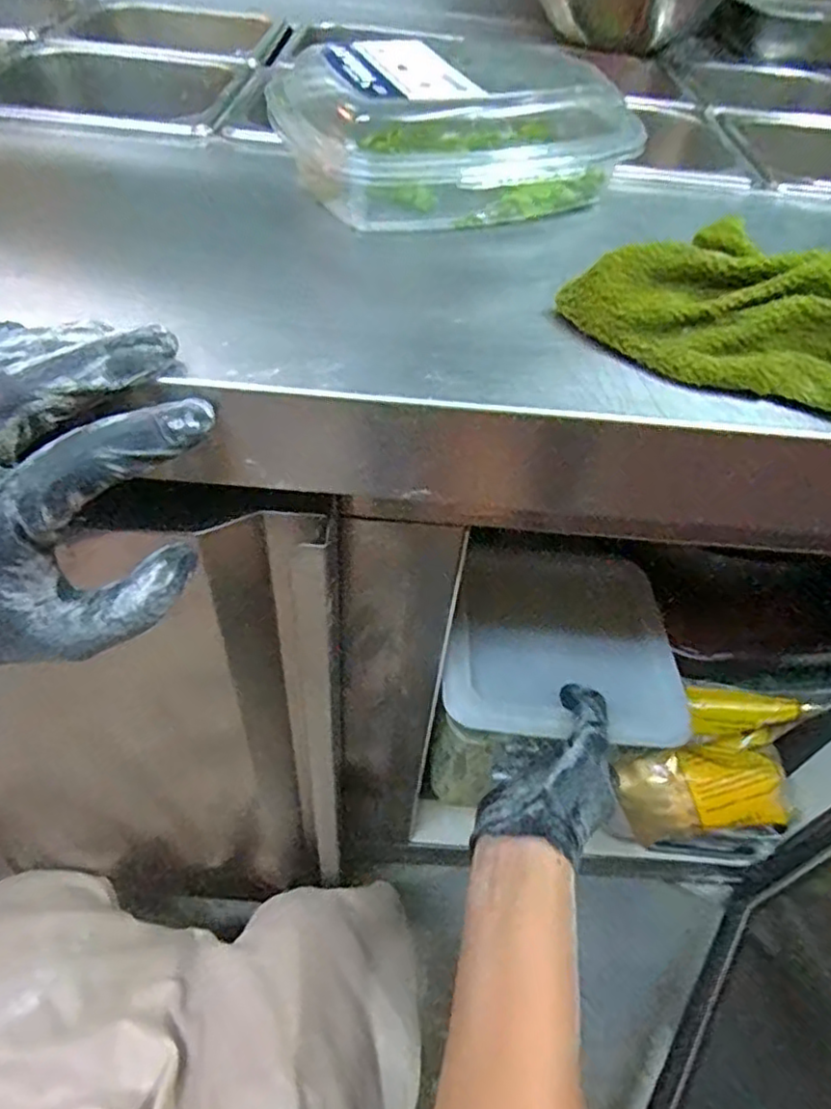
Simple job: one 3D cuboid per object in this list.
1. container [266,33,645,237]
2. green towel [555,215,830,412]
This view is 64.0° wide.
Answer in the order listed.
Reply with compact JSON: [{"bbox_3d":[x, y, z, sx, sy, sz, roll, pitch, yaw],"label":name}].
[{"bbox_3d":[0.024,-0.235,0.367,0.175,0.072,0.097,-18,52,-20],"label":"container"},{"bbox_3d":[0.150,-0.090,0.262,0.173,0.044,0.062,10,48,4],"label":"green towel"}]

